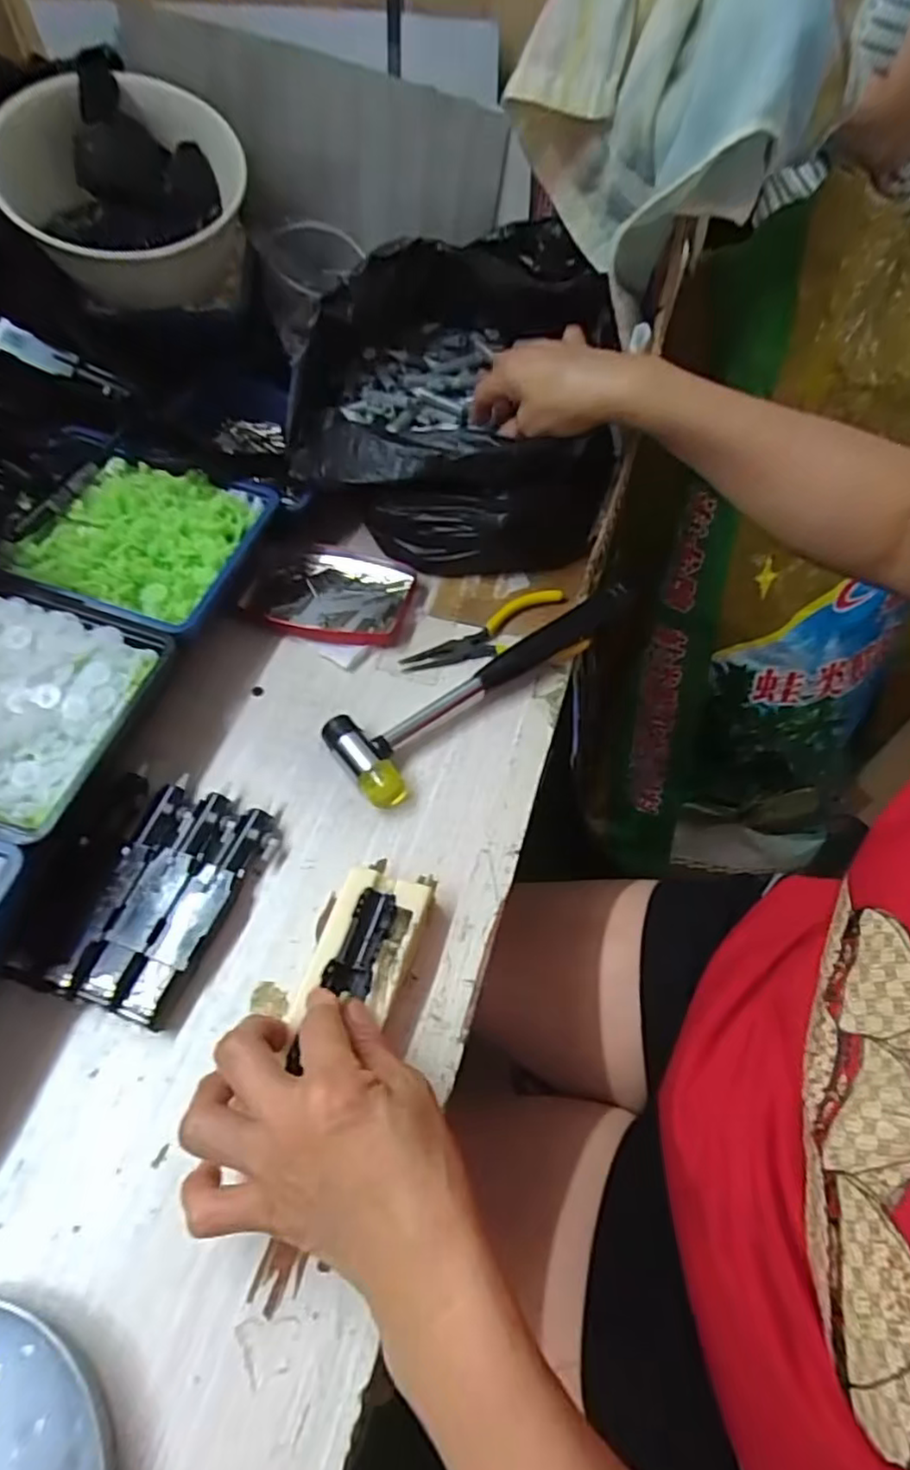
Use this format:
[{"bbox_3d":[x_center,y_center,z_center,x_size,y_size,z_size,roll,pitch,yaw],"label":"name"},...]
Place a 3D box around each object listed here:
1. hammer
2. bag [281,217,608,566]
[{"bbox_3d":[0.029,-0.033,0.435,0.227,0.027,0.063,-29,61,-19],"label":"hammer"},{"bbox_3d":[0.007,-0.262,0.504,0.218,0.147,0.231,9,57,5],"label":"bag"}]

